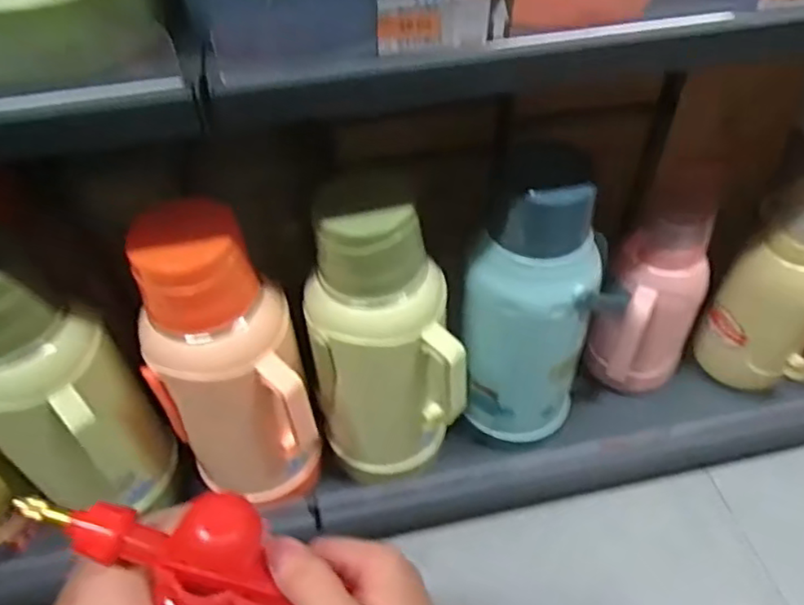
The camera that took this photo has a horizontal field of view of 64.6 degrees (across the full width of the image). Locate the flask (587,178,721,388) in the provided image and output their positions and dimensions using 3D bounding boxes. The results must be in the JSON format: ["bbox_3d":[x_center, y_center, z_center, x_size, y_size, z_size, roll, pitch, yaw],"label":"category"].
[{"bbox_3d":[0.306,0.001,0.776,0.108,0.277,0.110,25,53,23],"label":"flask"}]

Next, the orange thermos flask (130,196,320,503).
[{"bbox_3d":[-0.178,0.075,0.660,0.137,0.415,0.160,-22,50,-17],"label":"orange thermos flask"}]

